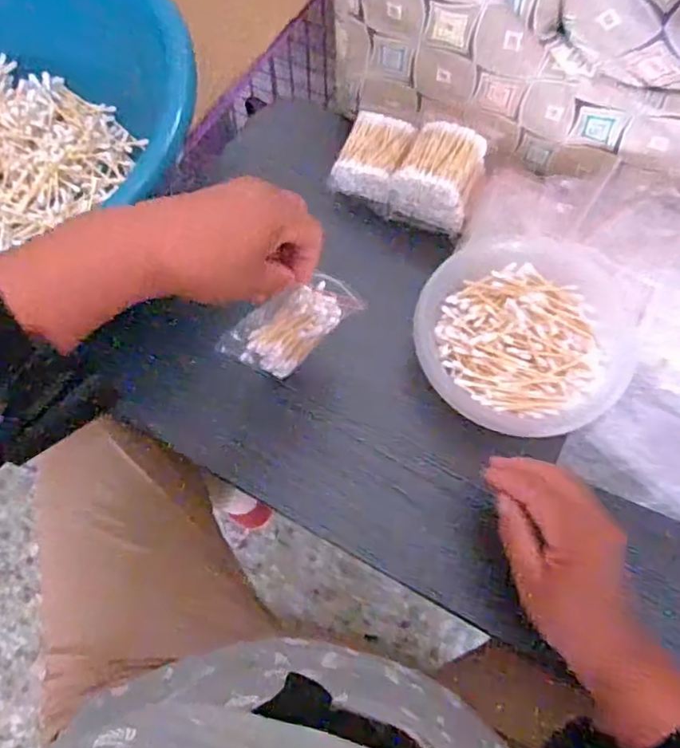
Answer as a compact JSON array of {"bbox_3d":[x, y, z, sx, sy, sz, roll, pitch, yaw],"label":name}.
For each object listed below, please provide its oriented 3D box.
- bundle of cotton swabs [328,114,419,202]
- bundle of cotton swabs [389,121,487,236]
[{"bbox_3d":[0.030,-0.202,0.570,0.061,0.030,0.080,23,70,10],"label":"bundle of cotton swabs"},{"bbox_3d":[0.089,-0.178,0.560,0.070,0.072,0.071,20,70,9],"label":"bundle of cotton swabs"}]

